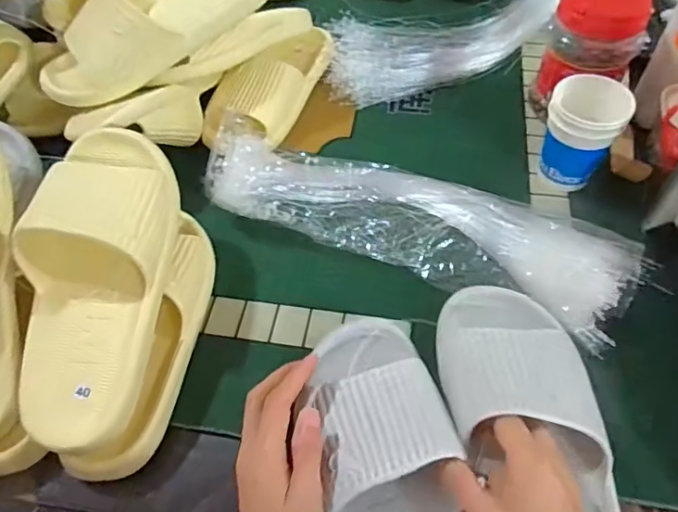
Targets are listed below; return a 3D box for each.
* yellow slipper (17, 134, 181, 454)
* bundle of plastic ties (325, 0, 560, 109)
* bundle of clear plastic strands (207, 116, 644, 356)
[{"bbox_3d":[-0.187,0.013,0.408,0.103,0.066,0.255,1,76,4],"label":"yellow slipper"},{"bbox_3d":[0.173,-0.316,0.722,0.426,0.029,0.175,-20,56,-10],"label":"bundle of plastic ties"},{"bbox_3d":[0.064,-0.041,0.495,0.395,0.052,0.121,20,58,17],"label":"bundle of clear plastic strands"}]

